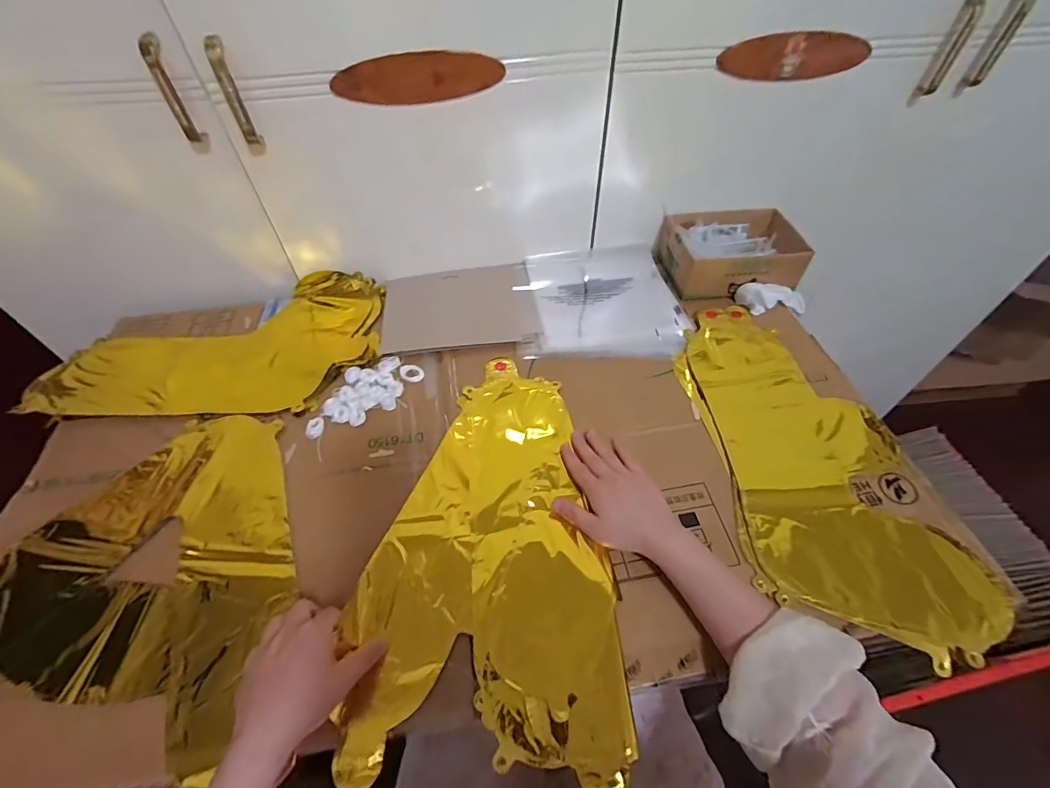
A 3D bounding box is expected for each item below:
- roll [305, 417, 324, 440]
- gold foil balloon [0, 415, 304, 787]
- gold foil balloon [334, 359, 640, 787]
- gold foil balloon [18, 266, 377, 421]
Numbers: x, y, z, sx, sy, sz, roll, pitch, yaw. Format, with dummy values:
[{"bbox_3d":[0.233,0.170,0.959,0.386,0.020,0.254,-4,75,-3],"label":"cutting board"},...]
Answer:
[{"bbox_3d":[-0.244,0.040,0.538,0.020,0.004,0.027,-10,51,-8],"label":"roll"},{"bbox_3d":[-0.388,0.165,0.454,0.336,0.014,0.328,2,50,2],"label":"gold foil balloon"},{"bbox_3d":[-0.034,0.139,0.482,0.237,0.021,0.402,-1,50,0],"label":"gold foil balloon"},{"bbox_3d":[-0.406,-0.071,0.624,0.406,0.024,0.239,-2,50,-1],"label":"gold foil balloon"}]

